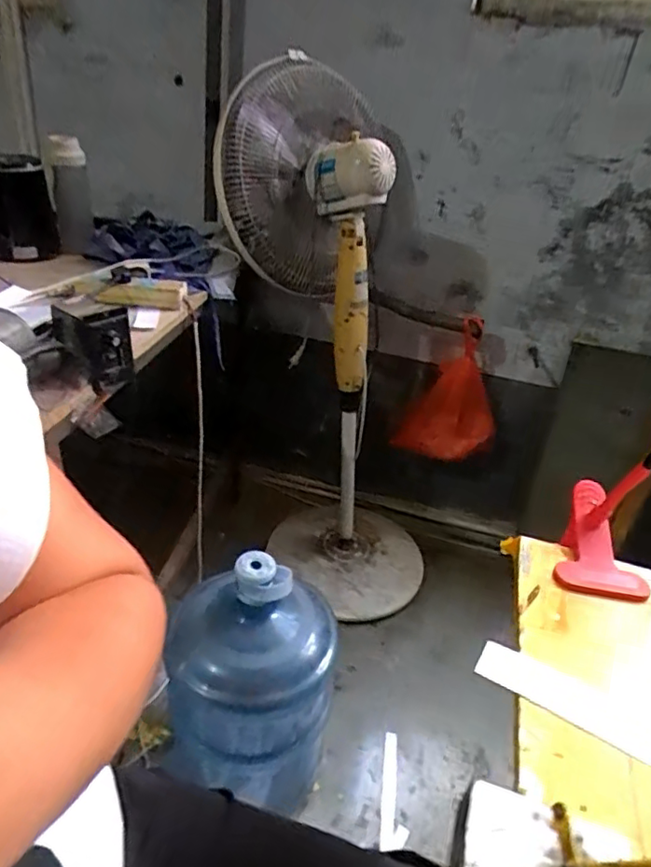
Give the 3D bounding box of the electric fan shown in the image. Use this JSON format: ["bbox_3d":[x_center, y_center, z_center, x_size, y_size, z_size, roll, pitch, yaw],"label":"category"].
[{"bbox_3d":[0.050,-0.161,1.282,0.511,1.072,0.351,21,33,23],"label":"electric fan"}]

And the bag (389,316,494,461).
[{"bbox_3d":[0.315,-0.089,1.467,0.245,0.346,0.164,13,31,11],"label":"bag"}]

